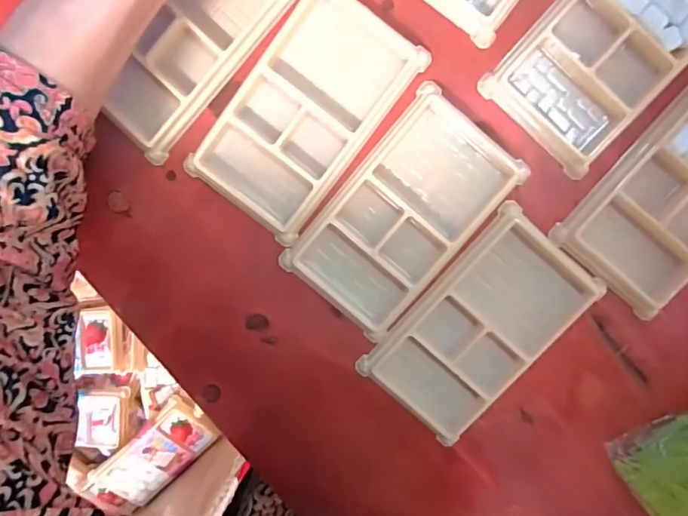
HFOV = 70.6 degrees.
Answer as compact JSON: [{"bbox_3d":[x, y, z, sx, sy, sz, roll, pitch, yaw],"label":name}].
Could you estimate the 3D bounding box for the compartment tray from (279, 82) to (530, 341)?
[{"bbox_3d":[0.035,-0.023,0.290,0.079,0.014,0.136,40,99,-3],"label":"compartment tray"}]

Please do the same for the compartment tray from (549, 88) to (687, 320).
[{"bbox_3d":[0.193,-0.038,0.275,0.073,0.013,0.133,40,99,-3],"label":"compartment tray"}]

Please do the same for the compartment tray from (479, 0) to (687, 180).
[{"bbox_3d":[0.152,-0.120,0.266,0.077,0.010,0.134,42,99,-4],"label":"compartment tray"}]

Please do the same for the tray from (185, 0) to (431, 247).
[{"bbox_3d":[-0.024,-0.084,0.281,0.079,0.010,0.135,38,99,-3],"label":"tray"}]

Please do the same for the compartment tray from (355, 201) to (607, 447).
[{"bbox_3d":[0.083,0.043,0.296,0.075,0.012,0.135,41,99,-3],"label":"compartment tray"}]

